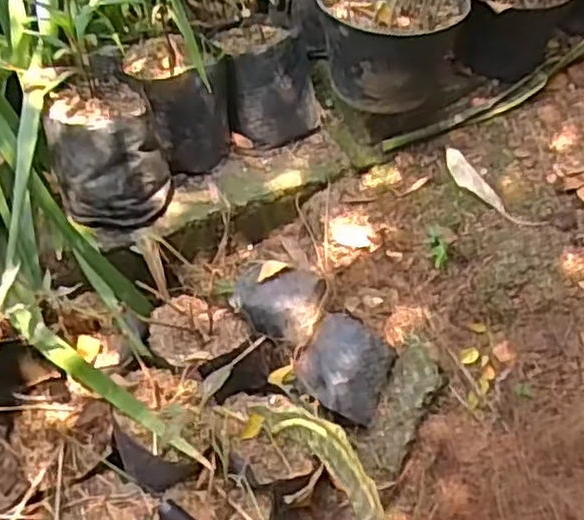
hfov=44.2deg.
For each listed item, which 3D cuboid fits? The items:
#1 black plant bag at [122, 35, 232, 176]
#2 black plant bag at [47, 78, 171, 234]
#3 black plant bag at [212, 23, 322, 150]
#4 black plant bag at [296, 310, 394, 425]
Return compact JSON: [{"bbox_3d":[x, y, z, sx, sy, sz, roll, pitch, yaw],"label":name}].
[{"bbox_3d":[-0.138,-0.190,0.906,0.121,0.130,0.114,-10,45,-14],"label":"black plant bag"},{"bbox_3d":[-0.212,-0.125,0.836,0.125,0.129,0.126,-13,47,-18],"label":"black plant bag"},{"bbox_3d":[-0.031,-0.242,0.962,0.130,0.127,0.127,-6,45,-11],"label":"black plant bag"},{"bbox_3d":[0.064,0.119,0.800,0.094,0.050,0.101,32,81,-12],"label":"black plant bag"}]

